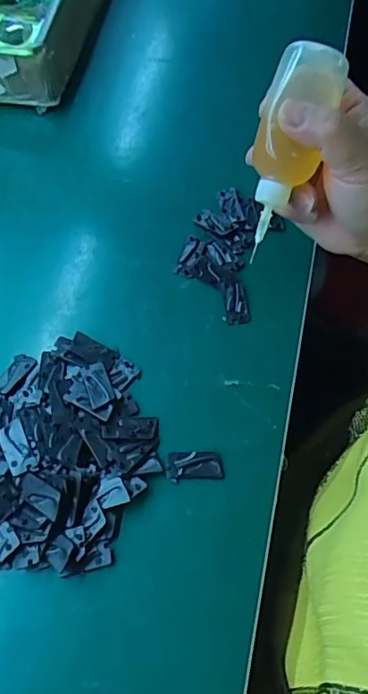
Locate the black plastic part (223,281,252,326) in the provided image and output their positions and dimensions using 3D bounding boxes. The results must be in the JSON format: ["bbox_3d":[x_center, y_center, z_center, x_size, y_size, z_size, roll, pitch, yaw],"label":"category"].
[{"bbox_3d":[0.037,-0.032,0.386,0.017,0.008,0.032,-10,62,-2],"label":"black plastic part"}]

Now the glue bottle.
[{"bbox_3d":[0.059,-0.115,0.314,0.037,0.028,0.110,20,101,13],"label":"glue bottle"}]

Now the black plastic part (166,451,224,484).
[{"bbox_3d":[0.007,0.074,0.339,0.035,0.004,0.018,-3,62,1],"label":"black plastic part"}]

